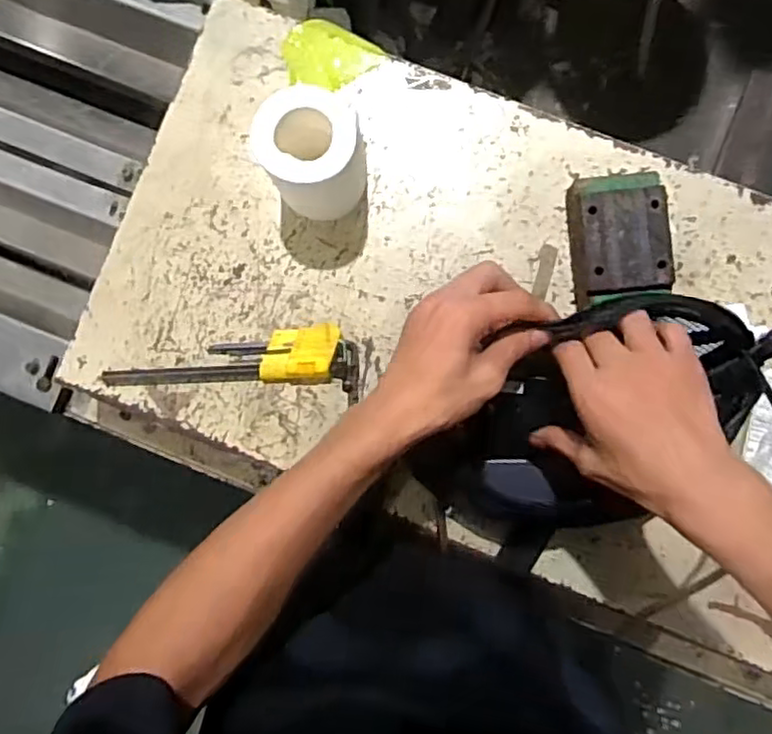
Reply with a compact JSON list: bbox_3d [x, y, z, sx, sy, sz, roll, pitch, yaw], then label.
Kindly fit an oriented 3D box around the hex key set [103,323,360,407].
[{"bbox_3d":[-0.133,-0.009,0.583,0.221,0.025,0.064,5,88,2],"label":"hex key set"}]

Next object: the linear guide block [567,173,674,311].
[{"bbox_3d":[0.195,-0.106,0.565,0.070,0.051,0.104,-6,87,2],"label":"linear guide block"}]

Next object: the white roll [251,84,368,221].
[{"bbox_3d":[-0.058,-0.176,0.548,0.077,0.105,0.081,12,88,3],"label":"white roll"}]

